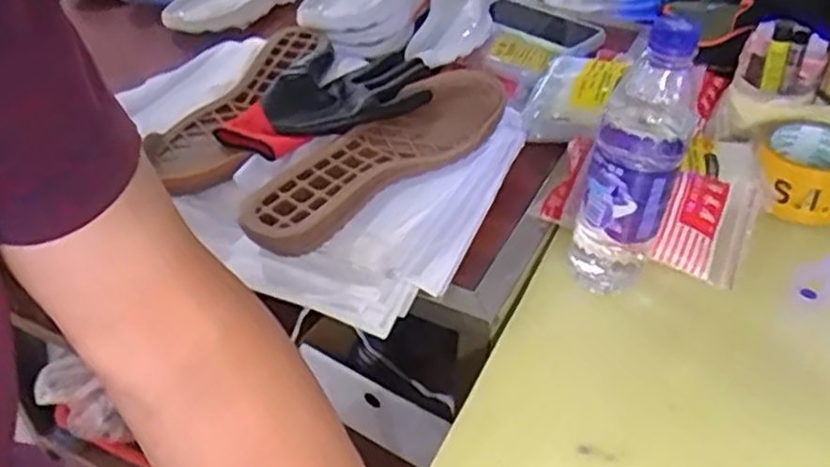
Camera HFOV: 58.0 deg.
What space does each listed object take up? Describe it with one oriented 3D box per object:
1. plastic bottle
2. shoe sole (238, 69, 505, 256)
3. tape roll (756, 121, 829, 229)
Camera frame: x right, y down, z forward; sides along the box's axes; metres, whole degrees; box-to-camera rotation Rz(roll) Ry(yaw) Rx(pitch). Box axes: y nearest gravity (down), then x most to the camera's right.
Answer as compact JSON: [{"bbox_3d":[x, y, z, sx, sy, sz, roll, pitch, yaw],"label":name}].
[{"bbox_3d":[0.164,-0.052,0.562,0.064,0.219,0.058,14,43,15],"label":"plastic bottle"},{"bbox_3d":[-0.024,-0.070,0.681,0.096,0.030,0.308,27,47,27],"label":"shoe sole"},{"bbox_3d":[0.360,-0.056,0.692,0.087,0.066,0.090,0,41,0],"label":"tape roll"}]

